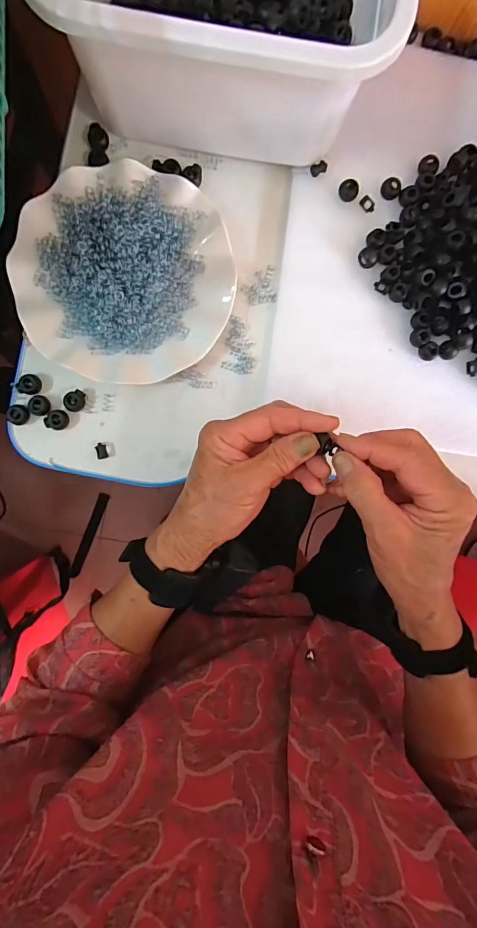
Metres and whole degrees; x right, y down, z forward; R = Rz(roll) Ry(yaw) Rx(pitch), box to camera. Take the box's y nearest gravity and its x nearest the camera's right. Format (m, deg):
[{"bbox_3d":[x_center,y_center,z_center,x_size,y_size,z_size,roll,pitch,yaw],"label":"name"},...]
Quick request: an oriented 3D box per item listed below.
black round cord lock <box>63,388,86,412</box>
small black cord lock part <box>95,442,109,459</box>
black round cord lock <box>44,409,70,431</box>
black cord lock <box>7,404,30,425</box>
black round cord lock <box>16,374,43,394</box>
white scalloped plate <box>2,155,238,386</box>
[{"bbox_3d":[-0.144,-0.056,0.356,0.017,0.008,0.019,20,88,-6],"label":"black round cord lock"},{"bbox_3d":[-0.123,-0.012,0.362,0.009,0.004,0.015,-16,92,-6],"label":"small black cord lock part"},{"bbox_3d":[-0.159,-0.039,0.355,0.018,0.009,0.017,6,90,-6],"label":"black round cord lock"},{"bbox_3d":[-0.191,-0.043,0.351,0.015,0.011,0.017,24,88,-6],"label":"black cord lock"},{"bbox_3d":[-0.182,-0.069,0.351,0.017,0.010,0.018,0,91,-6],"label":"black round cord lock"},{"bbox_3d":[-0.096,-0.162,0.344,0.179,0.026,0.177,0,91,-6],"label":"white scalloped plate"}]

